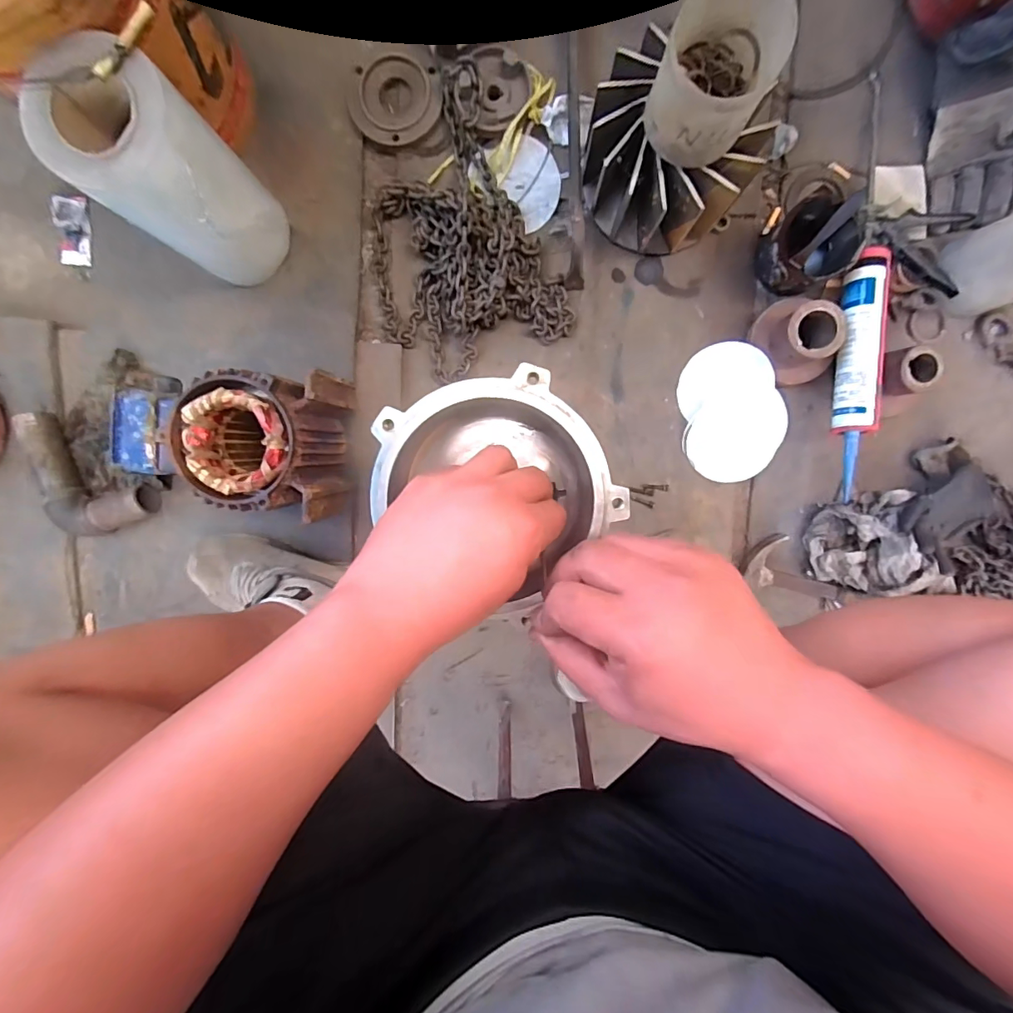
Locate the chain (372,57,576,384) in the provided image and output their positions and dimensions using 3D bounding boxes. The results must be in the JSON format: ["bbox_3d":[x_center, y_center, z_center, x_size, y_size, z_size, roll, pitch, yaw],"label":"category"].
[{"bbox_3d":[-0.083,-0.362,0.659,0.256,0.060,0.356,-26,95,2],"label":"chain"}]

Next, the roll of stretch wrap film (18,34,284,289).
[{"bbox_3d":[-0.370,-0.372,0.574,0.161,0.265,0.134,36,94,-3],"label":"roll of stretch wrap film"}]

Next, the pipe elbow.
[{"bbox_3d":[-0.616,-0.031,0.695,0.209,0.058,0.124,36,94,-3],"label":"pipe elbow"}]

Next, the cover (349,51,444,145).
[{"bbox_3d":[-0.157,-0.563,0.659,0.133,0.017,0.109,28,95,-3],"label":"cover"}]

